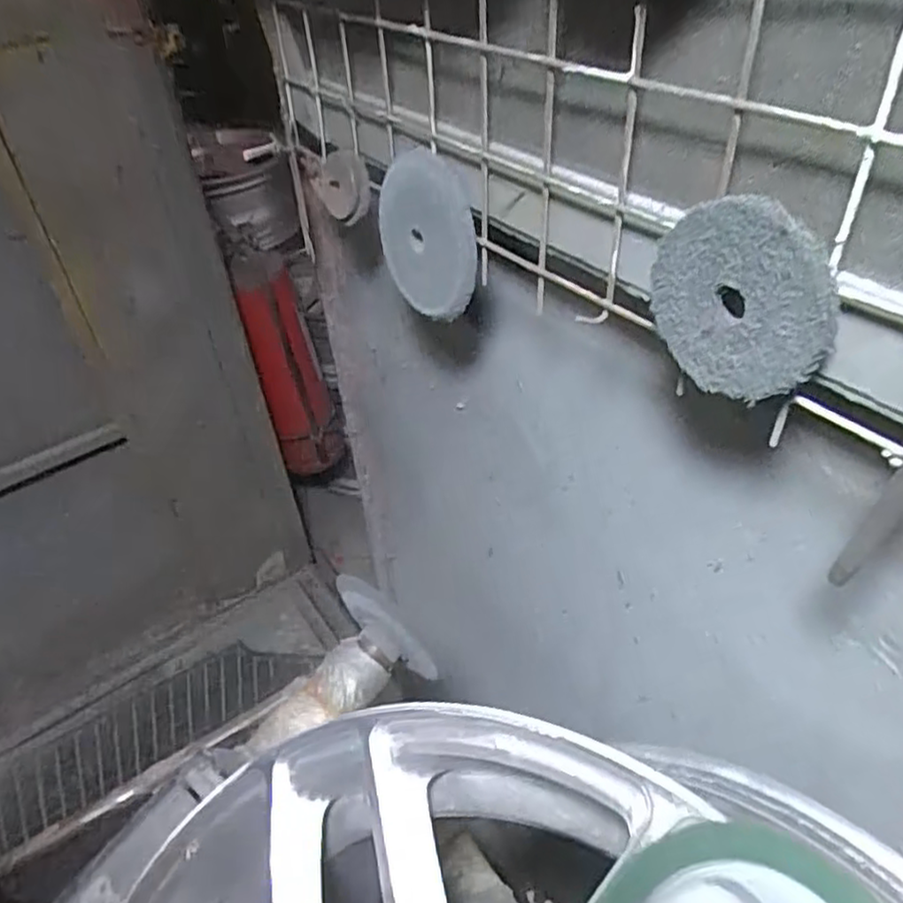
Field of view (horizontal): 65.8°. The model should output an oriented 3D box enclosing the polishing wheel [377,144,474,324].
[{"bbox_3d":[-0.017,-0.149,0.481,0.010,0.094,0.111,-16,70,-38],"label":"polishing wheel"}]

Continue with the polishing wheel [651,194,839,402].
[{"bbox_3d":[0.121,-0.064,0.298,0.012,0.081,0.083,-29,47,-27],"label":"polishing wheel"}]

